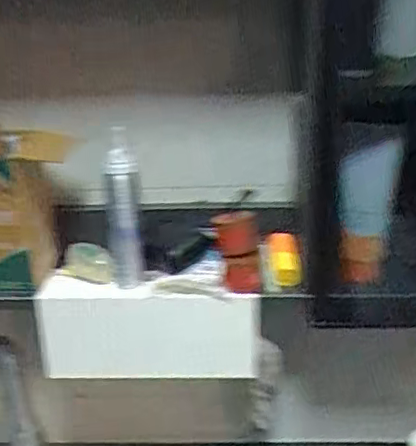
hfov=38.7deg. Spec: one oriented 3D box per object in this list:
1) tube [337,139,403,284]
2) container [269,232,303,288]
[{"bbox_3d":[0.164,-0.011,0.614,0.057,0.140,0.043,4,24,16],"label":"tube"},{"bbox_3d":[0.084,0.039,0.646,0.031,0.027,0.072,-2,23,2],"label":"container"}]

